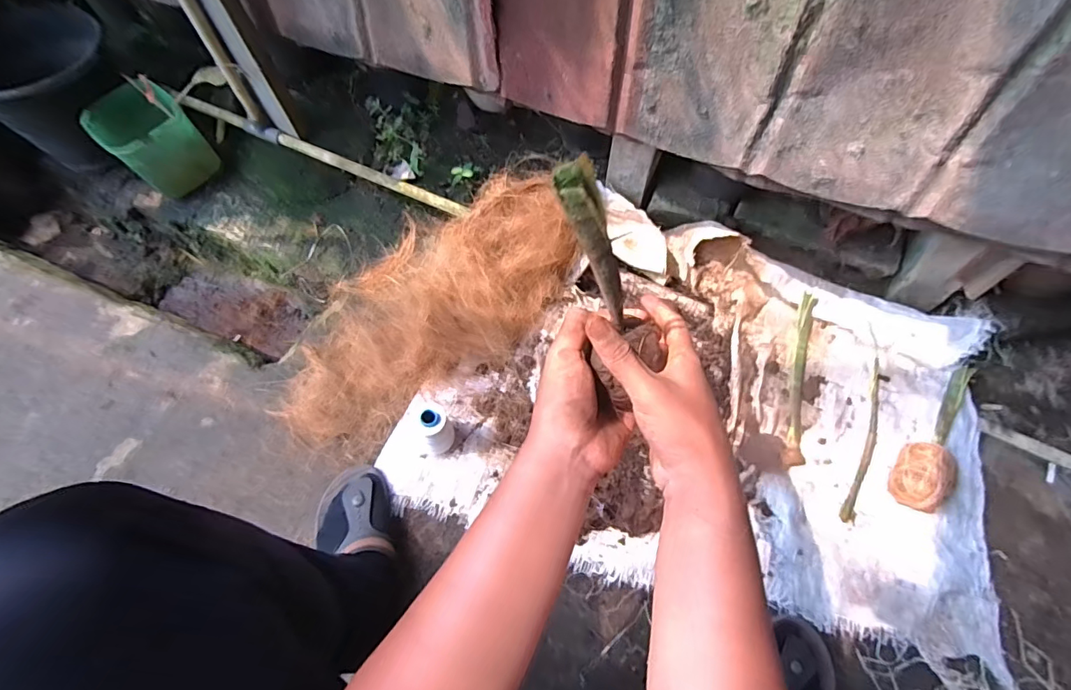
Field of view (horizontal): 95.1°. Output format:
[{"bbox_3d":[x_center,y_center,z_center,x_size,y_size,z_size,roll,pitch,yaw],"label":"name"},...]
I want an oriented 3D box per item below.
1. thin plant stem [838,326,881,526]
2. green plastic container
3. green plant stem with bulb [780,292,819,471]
[{"bbox_3d":[0.523,0.121,0.770,0.040,0.025,0.324,18,69,10],"label":"thin plant stem"},{"bbox_3d":[-0.739,-0.393,0.964,0.110,0.188,0.147,41,74,18],"label":"green plastic container"},{"bbox_3d":[0.434,0.050,0.796,0.041,0.039,0.302,15,68,9],"label":"green plant stem with bulb"}]

